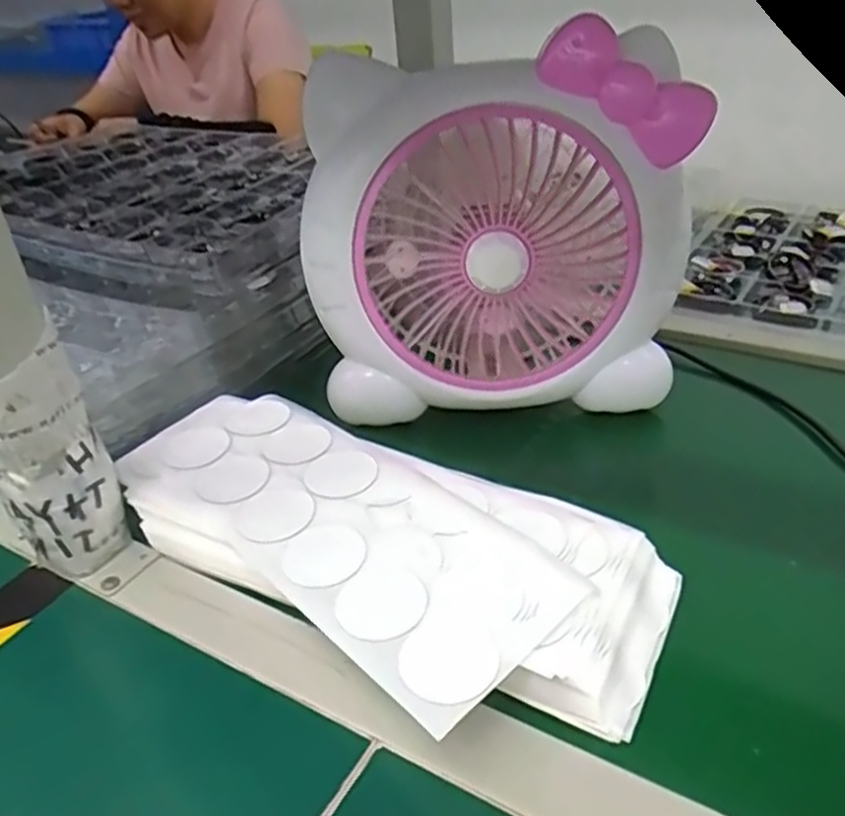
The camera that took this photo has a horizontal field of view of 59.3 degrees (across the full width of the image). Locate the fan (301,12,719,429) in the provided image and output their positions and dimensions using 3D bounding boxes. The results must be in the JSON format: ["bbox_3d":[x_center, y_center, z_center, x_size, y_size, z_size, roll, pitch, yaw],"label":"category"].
[{"bbox_3d":[0.050,-0.110,0.510,0.256,0.233,0.085,-9,33,-4],"label":"fan"}]

